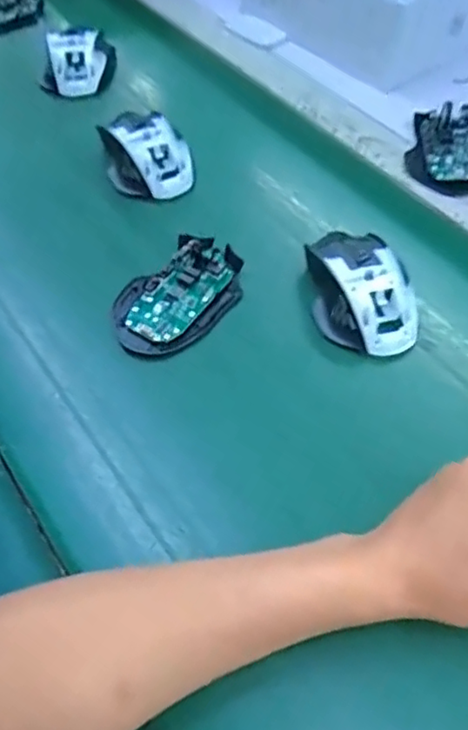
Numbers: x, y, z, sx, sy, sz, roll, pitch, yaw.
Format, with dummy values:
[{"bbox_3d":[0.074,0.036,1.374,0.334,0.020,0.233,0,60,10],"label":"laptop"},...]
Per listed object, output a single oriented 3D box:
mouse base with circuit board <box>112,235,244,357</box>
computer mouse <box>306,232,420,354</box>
[{"bbox_3d":[-0.042,-0.053,0.471,0.070,0.020,0.113,34,59,20],"label":"mouse base with circuit board"},{"bbox_3d":[0.092,-0.058,0.467,0.066,0.040,0.111,-8,55,-8],"label":"computer mouse"}]

